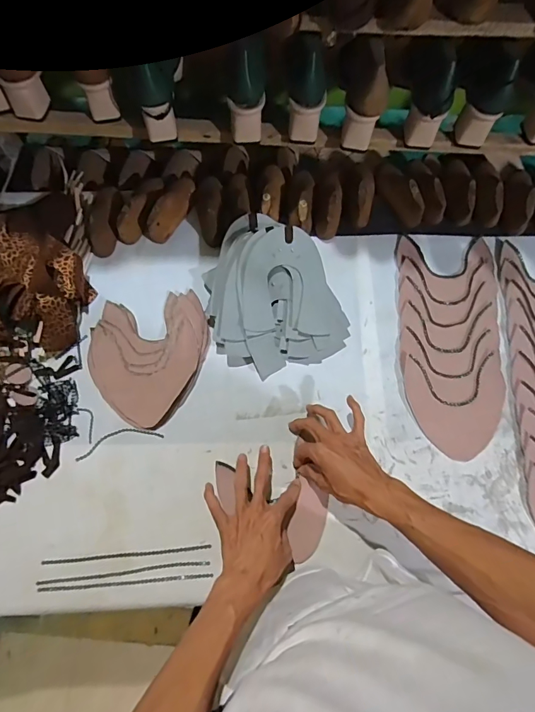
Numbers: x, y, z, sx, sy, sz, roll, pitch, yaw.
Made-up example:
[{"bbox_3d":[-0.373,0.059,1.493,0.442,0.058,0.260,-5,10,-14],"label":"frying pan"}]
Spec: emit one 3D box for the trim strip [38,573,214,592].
[{"bbox_3d":[-0.194,0.314,0.575,0.232,0.009,0.007,-4,74,-1],"label":"trim strip"}]

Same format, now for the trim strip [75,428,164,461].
[{"bbox_3d":[-0.226,0.128,0.636,0.130,0.005,0.030,-15,74,-4],"label":"trim strip"}]

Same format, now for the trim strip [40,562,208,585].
[{"bbox_3d":[-0.198,0.301,0.579,0.231,0.010,0.008,-6,74,-2],"label":"trim strip"}]

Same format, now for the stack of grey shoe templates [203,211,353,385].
[{"bbox_3d":[-0.004,-0.095,0.661,0.195,0.090,0.245,-29,76,-8],"label":"stack of grey shoe templates"}]

